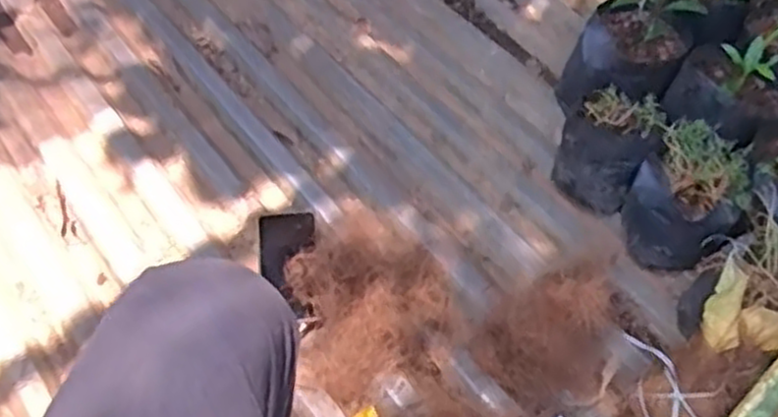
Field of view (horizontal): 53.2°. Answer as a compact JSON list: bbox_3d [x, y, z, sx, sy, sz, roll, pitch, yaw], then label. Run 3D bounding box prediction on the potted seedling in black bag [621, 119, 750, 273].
[{"bbox_3d":[0.373,-0.006,0.979,0.134,0.131,0.132,31,61,19],"label":"potted seedling in black bag"}]

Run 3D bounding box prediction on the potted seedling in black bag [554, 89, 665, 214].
[{"bbox_3d":[0.290,-0.075,1.044,0.113,0.136,0.105,27,59,17],"label":"potted seedling in black bag"}]

